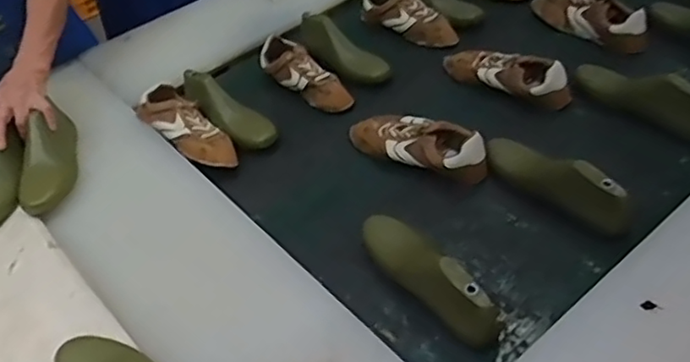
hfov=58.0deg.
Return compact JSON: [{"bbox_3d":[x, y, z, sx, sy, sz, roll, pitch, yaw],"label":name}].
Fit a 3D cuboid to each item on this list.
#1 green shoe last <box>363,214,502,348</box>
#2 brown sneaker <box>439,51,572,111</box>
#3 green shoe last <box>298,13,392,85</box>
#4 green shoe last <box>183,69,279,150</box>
[{"bbox_3d":[0.107,0.112,0.824,0.070,0.093,0.238,-31,48,-21],"label":"green shoe last"},{"bbox_3d":[0.294,-0.207,1.161,0.244,0.079,0.076,19,51,26],"label":"brown sneaker"},{"bbox_3d":[-0.013,-0.263,1.264,0.243,0.068,0.074,37,56,14],"label":"green shoe last"},{"bbox_3d":[-0.222,-0.137,1.125,0.240,0.072,0.073,37,56,20],"label":"green shoe last"}]

